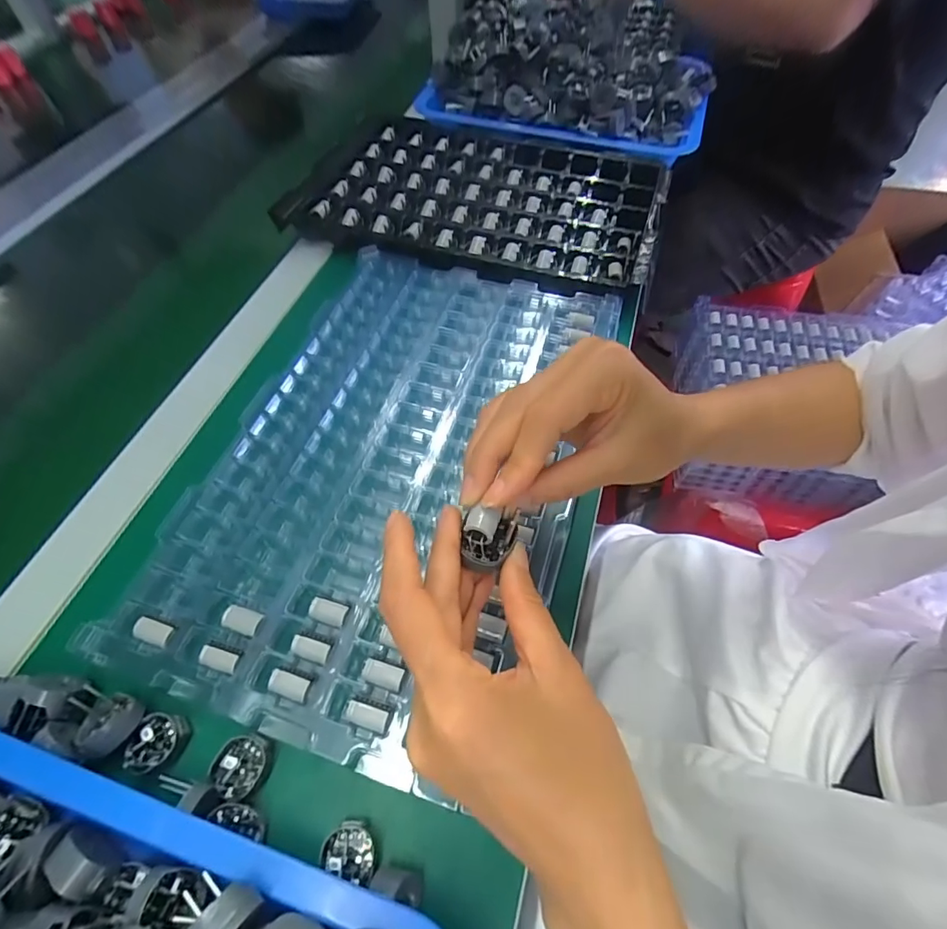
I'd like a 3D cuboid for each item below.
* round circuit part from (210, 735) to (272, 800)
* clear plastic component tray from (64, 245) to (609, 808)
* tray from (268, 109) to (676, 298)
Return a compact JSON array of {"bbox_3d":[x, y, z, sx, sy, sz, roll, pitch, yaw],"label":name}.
[{"bbox_3d":[-0.117,0.152,0.246,0.025,0.010,0.026,-1,58,1],"label":"round circuit part"},{"bbox_3d":[-0.051,-0.015,0.333,0.237,0.031,0.364,11,59,9],"label":"clear plastic component tray"},{"bbox_3d":[0.005,-0.265,0.485,0.342,0.032,0.230,16,60,11],"label":"tray"}]

